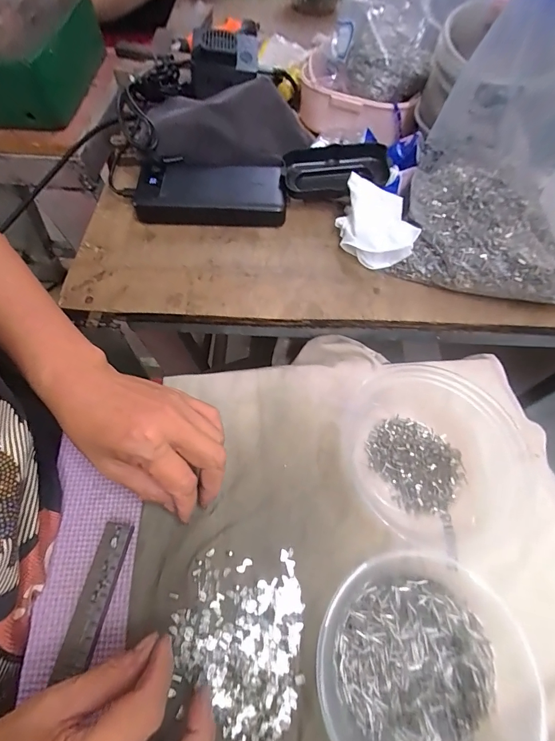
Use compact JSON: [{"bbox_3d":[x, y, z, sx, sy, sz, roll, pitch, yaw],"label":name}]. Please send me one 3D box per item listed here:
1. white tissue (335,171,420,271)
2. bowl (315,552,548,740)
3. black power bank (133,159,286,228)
[{"bbox_3d":[0.097,-0.143,0.364,0.073,0.045,0.073,12,63,5],"label":"white tissue"},{"bbox_3d":[0.091,0.178,0.217,0.127,0.030,0.118,1,61,-2],"label":"bowl"},{"bbox_3d":[-0.071,-0.187,0.391,0.152,0.025,0.068,1,61,-2],"label":"black power bank"}]

